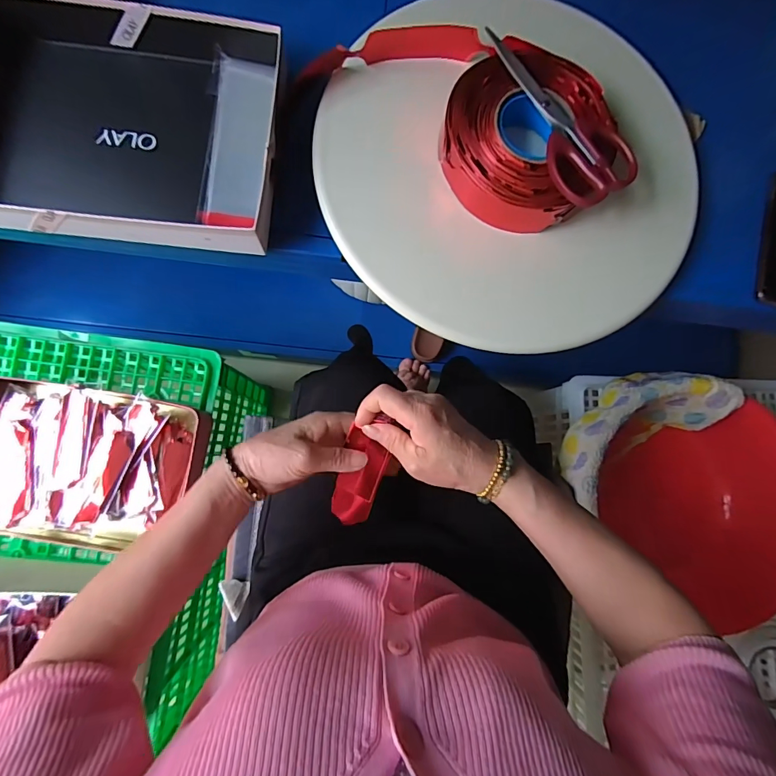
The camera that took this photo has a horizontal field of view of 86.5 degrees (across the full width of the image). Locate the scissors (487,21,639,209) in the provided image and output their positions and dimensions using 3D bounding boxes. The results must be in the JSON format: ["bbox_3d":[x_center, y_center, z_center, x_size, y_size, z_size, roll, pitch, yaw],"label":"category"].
[{"bbox_3d":[0.169,-0.271,0.397,0.079,0.015,0.198,-21,84,-7],"label":"scissors"}]

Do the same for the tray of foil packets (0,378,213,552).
[{"bbox_3d":[-0.423,0.108,0.579,0.314,0.063,0.211,9,81,-3],"label":"tray of foil packets"}]

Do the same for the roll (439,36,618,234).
[{"bbox_3d":[0.137,-0.251,0.416,0.161,0.050,0.179,27,81,0],"label":"roll"}]

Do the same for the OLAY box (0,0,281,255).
[{"bbox_3d":[-0.266,-0.264,0.415,0.310,0.067,0.237,3,82,-4],"label":"OLAY box"}]

